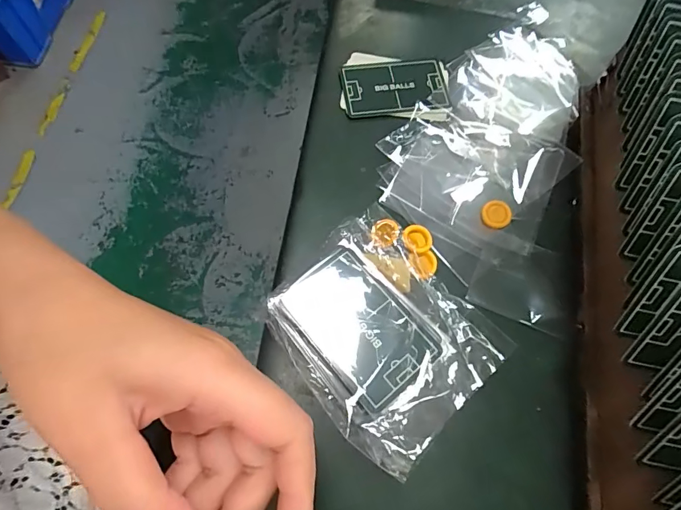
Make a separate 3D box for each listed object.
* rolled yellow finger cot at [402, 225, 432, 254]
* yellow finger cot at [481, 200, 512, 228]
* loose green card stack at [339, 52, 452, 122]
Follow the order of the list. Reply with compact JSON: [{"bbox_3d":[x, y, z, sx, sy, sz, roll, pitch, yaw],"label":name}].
[{"bbox_3d":[0.053,-0.011,0.289,0.019,0.009,0.021,19,68,7],"label":"rolled yellow finger cot"},{"bbox_3d":[0.111,-0.029,0.300,0.021,0.004,0.019,-15,68,-8],"label":"yellow finger cot"},{"bbox_3d":[0.044,-0.137,0.343,0.086,0.006,0.064,4,67,0],"label":"loose green card stack"}]

